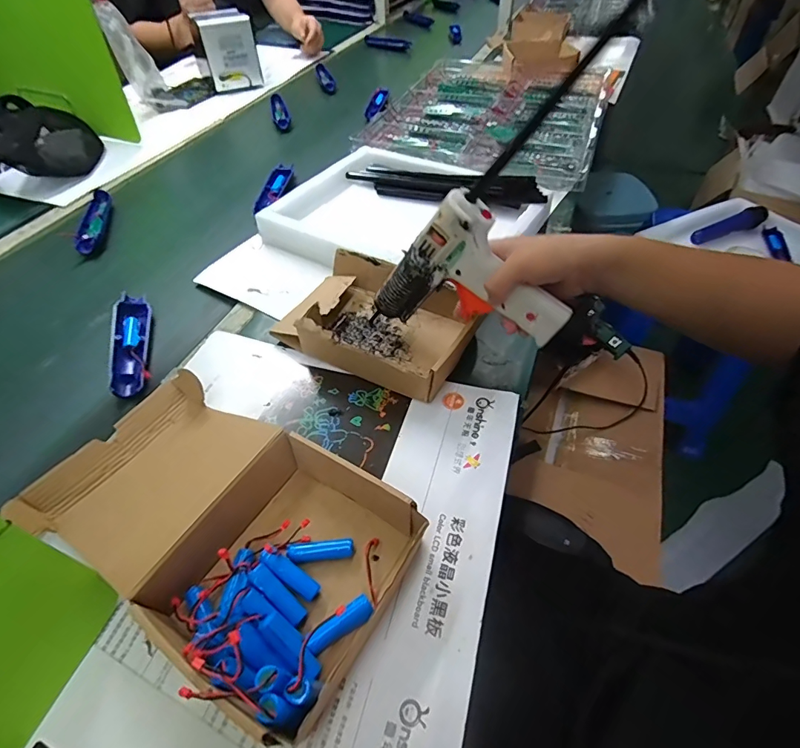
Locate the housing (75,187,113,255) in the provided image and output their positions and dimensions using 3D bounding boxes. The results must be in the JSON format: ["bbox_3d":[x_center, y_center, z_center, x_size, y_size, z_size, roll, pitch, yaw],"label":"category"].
[{"bbox_3d":[-0.495,-0.247,0.722,0.034,0.022,0.178,-14,51,-11],"label":"housing"}]

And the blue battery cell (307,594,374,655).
[{"bbox_3d":[-0.043,0.181,0.321,0.050,0.013,0.014,-28,55,-22],"label":"blue battery cell"}]

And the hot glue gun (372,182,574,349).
[{"bbox_3d":[0.065,-0.095,0.430,0.194,0.142,0.034,19,54,19],"label":"hot glue gun"}]

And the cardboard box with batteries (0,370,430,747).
[{"bbox_3d":[-0.149,0.112,0.363,0.299,0.053,0.169,25,54,20],"label":"cardboard box with batteries"}]

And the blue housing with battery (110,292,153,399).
[{"bbox_3d":[-0.323,-0.038,0.534,0.038,0.025,0.161,-15,51,-12],"label":"blue housing with battery"}]

